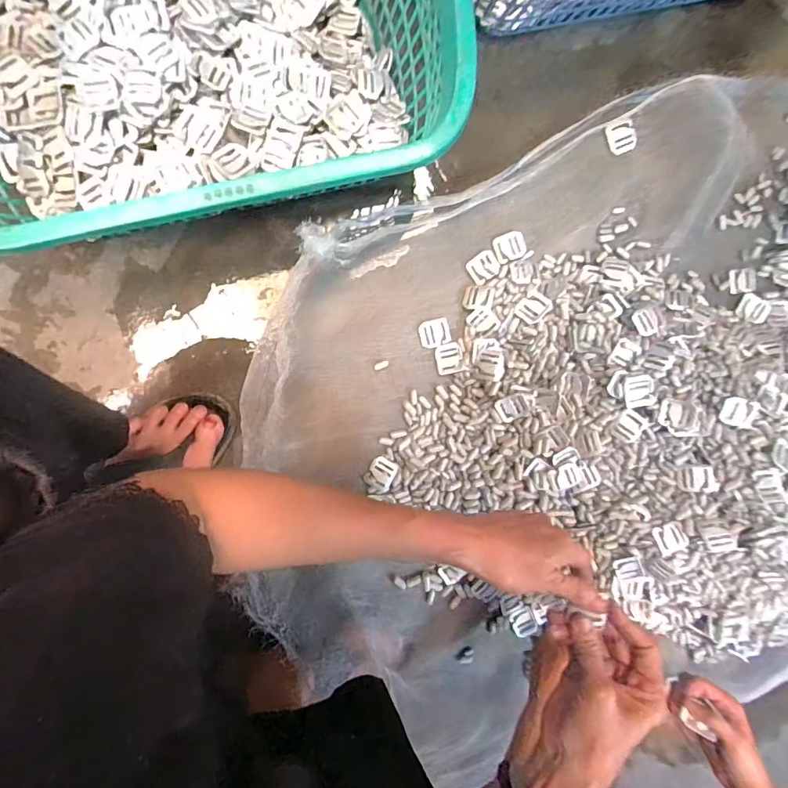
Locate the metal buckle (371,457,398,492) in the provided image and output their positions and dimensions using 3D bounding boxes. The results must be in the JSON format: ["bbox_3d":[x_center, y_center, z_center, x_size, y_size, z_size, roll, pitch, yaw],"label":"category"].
[{"bbox_3d":[-0.013,0.092,0.526,0.030,0.004,0.037,22,93,-12],"label":"metal buckle"}]

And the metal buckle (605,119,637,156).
[{"bbox_3d":[0.266,-0.298,0.532,0.034,0.005,0.033,-16,106,4],"label":"metal buckle"}]

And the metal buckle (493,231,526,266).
[{"bbox_3d":[0.135,-0.170,0.530,0.037,0.005,0.031,-20,100,-7],"label":"metal buckle"}]

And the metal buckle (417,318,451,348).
[{"bbox_3d":[0.048,-0.070,0.527,0.035,0.004,0.031,-15,99,-8],"label":"metal buckle"}]

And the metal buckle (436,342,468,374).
[{"bbox_3d":[0.065,-0.041,0.528,0.031,0.004,0.035,-10,86,5],"label":"metal buckle"}]

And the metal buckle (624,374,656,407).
[{"bbox_3d":[0.270,-0.002,0.502,0.036,0.009,0.035,-11,99,-8],"label":"metal buckle"}]

